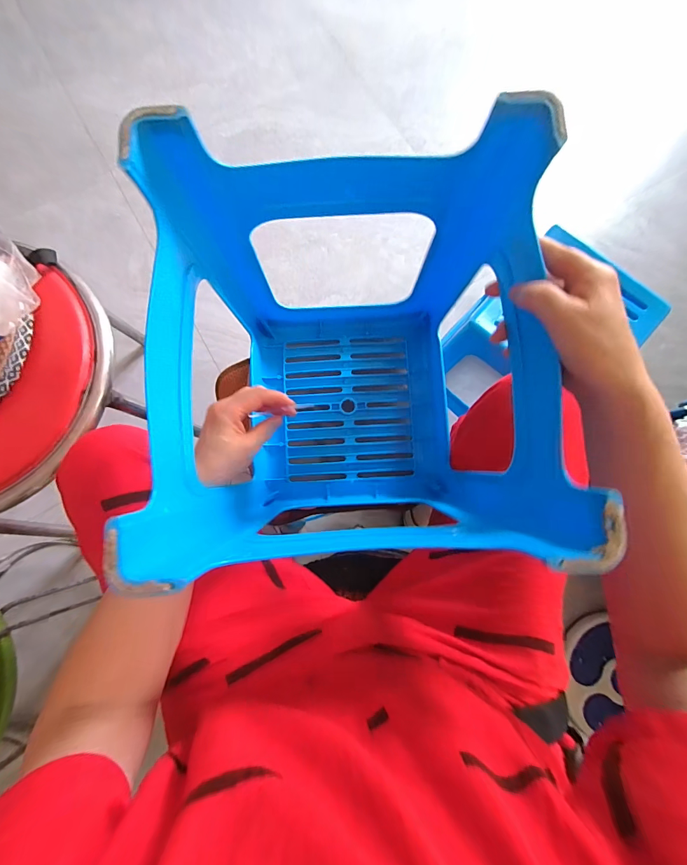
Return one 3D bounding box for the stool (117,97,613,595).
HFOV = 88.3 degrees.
[{"bbox_3d":[0.003,-0.053,0.387,0.316,0.325,0.335,-2,79,-2],"label":"stool"}]

